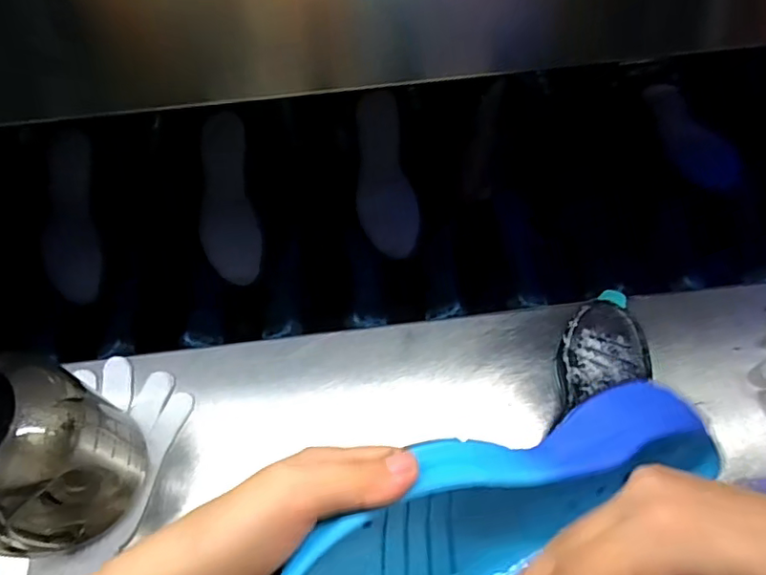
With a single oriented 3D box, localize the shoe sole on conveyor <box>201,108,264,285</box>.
[{"bbox_3d":[-0.189,-0.107,0.667,0.067,0.011,0.204,-7,87,-6],"label":"shoe sole on conveyor"}]

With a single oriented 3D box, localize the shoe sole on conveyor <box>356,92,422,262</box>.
[{"bbox_3d":[0.001,-0.140,0.685,0.070,0.013,0.206,-7,83,-6],"label":"shoe sole on conveyor"}]

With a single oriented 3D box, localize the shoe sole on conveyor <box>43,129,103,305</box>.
[{"bbox_3d":[-0.385,-0.088,0.680,0.067,0.017,0.213,-7,82,-6],"label":"shoe sole on conveyor"}]

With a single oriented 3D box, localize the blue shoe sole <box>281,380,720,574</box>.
[{"bbox_3d":[0.065,0.106,0.275,0.242,0.096,0.045,-7,23,-25],"label":"blue shoe sole"}]

